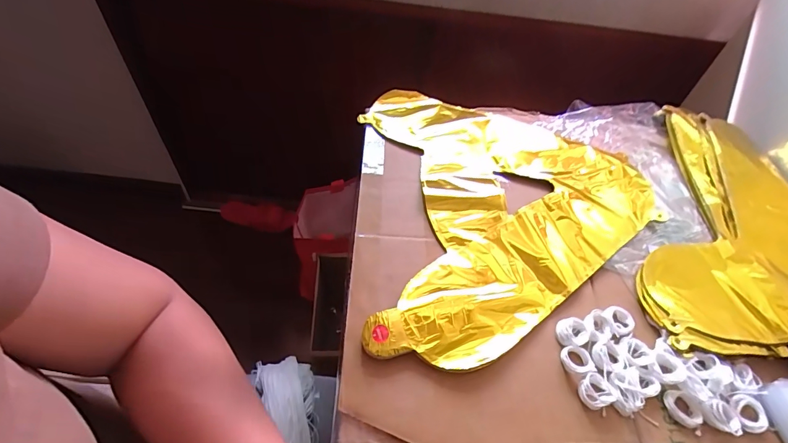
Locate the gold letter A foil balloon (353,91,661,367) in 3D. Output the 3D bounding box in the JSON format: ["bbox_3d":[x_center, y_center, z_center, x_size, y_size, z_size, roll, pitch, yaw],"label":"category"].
[{"bbox_3d":[0.140,-0.028,0.472,0.336,0.015,0.375,-1,53,-5],"label":"gold letter A foil balloon"}]

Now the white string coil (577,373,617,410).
[{"bbox_3d":[0.174,0.145,0.345,0.029,0.013,0.025,-22,57,-20],"label":"white string coil"}]

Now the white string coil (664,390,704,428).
[{"bbox_3d":[0.246,0.158,0.342,0.024,0.008,0.028,-9,54,-11],"label":"white string coil"}]

